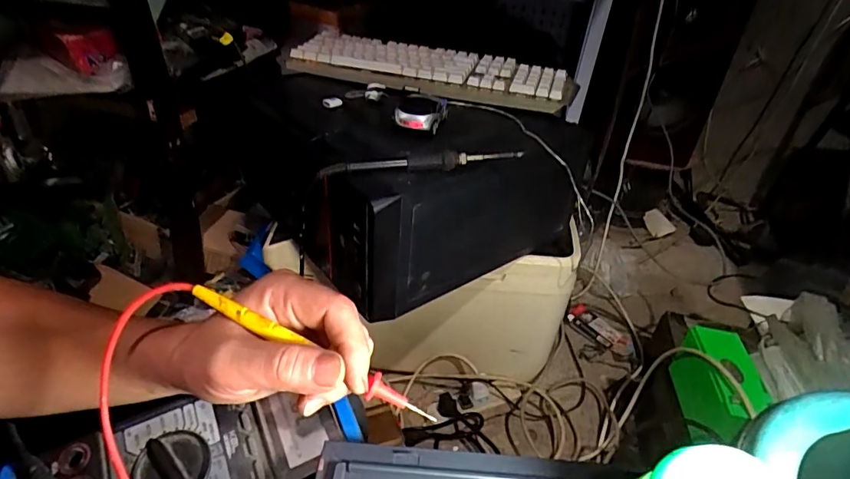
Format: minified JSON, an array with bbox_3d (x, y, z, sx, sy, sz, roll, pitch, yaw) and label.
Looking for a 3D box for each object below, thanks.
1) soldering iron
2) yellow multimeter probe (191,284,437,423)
[{"bbox_3d":[0.000,-0.085,0.510,0.226,0.023,0.017,-4,35,-12],"label":"soldering iron"},{"bbox_3d":[-0.057,0.059,0.236,0.138,0.009,0.011,29,36,-2],"label":"yellow multimeter probe"}]

